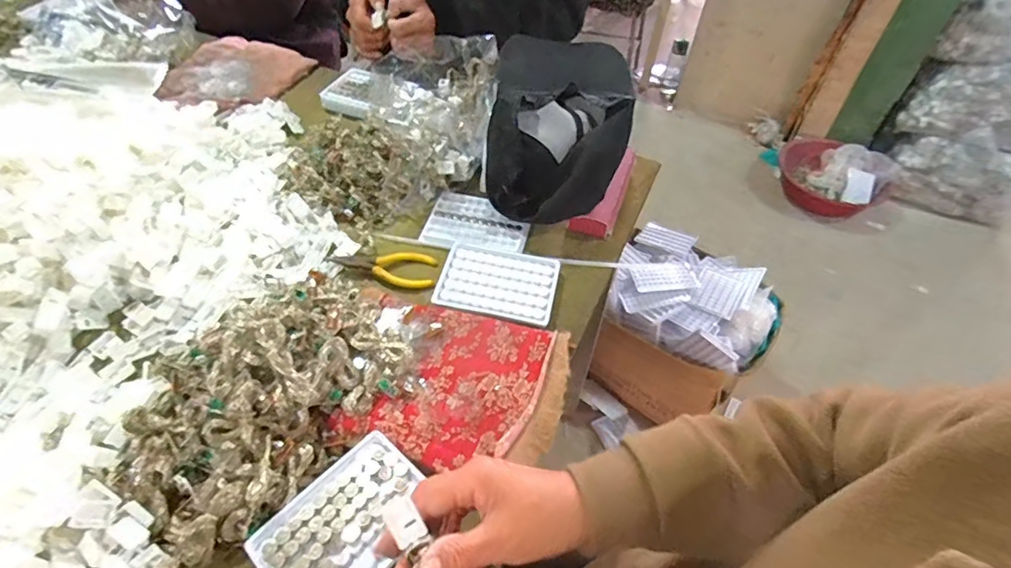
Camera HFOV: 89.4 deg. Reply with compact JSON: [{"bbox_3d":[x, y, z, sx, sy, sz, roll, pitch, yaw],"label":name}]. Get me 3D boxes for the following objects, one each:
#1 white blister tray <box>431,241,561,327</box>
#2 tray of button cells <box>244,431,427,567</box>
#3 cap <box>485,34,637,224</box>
[{"bbox_3d":[-0.009,-0.003,0.578,0.129,0.006,0.096,12,50,7],"label":"white blister tray"},{"bbox_3d":[-0.125,0.190,0.406,0.093,0.012,0.129,36,57,24],"label":"tray of button cells"},{"bbox_3d":[0.068,-0.202,0.651,0.163,0.115,0.219,6,50,2],"label":"cap"}]

